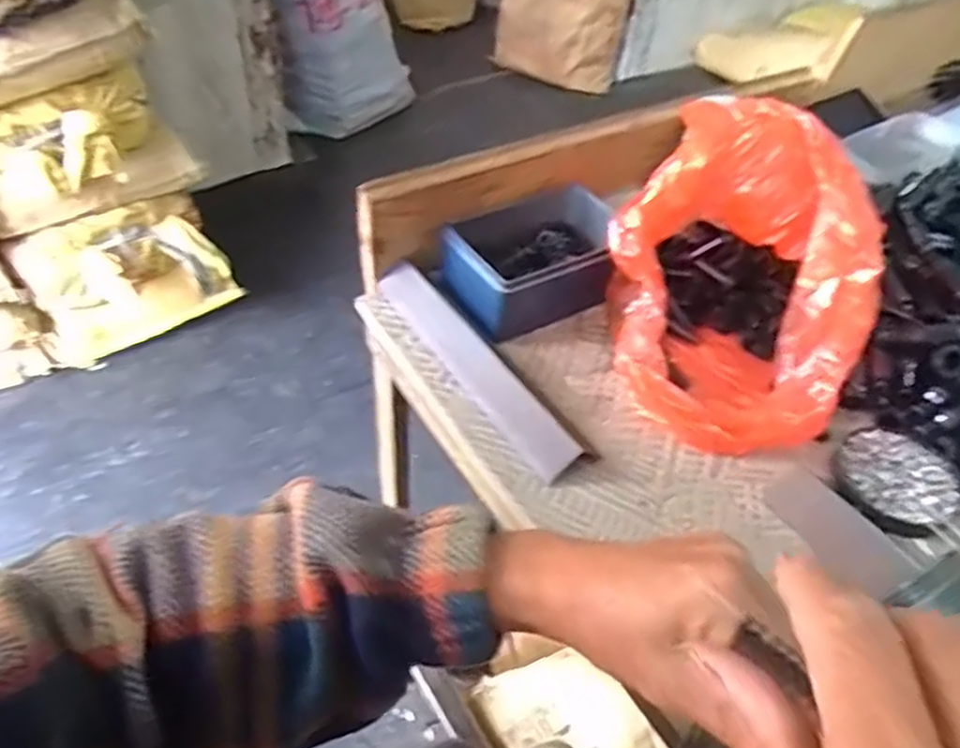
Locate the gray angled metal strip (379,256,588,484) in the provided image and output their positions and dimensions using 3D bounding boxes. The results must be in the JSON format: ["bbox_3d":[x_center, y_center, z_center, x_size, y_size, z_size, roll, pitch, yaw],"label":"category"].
[{"bbox_3d":[-0.007,-0.008,0.563,0.025,0.029,0.225,-25,53,-25],"label":"gray angled metal strip"}]

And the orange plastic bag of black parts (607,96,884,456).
[{"bbox_3d":[0.198,-0.080,0.566,0.190,0.153,0.244,17,48,11],"label":"orange plastic bag of black parts"}]

